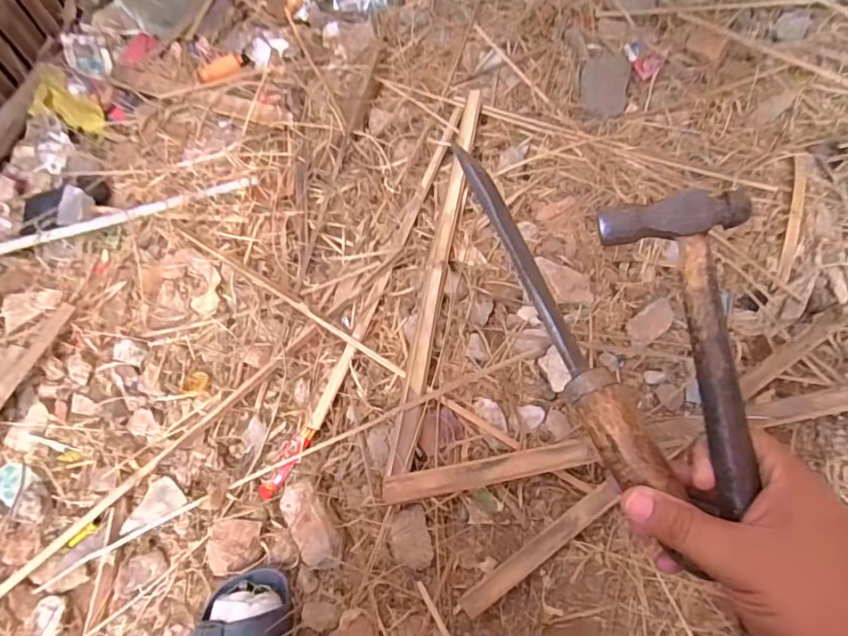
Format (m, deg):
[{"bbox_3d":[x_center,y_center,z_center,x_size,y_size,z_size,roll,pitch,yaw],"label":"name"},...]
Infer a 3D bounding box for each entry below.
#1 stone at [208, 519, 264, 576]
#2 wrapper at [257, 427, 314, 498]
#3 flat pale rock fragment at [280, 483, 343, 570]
[{"bbox_3d":[-0.242,0.291,0.641,0.078,0.036,0.066,-1,69,0],"label":"stone"},{"bbox_3d":[-0.185,0.194,0.683,0.024,0.016,0.103,31,69,12],"label":"wrapper"},{"bbox_3d":[-0.140,0.259,0.629,0.052,0.040,0.109,-28,67,-11],"label":"flat pale rock fragment"}]

